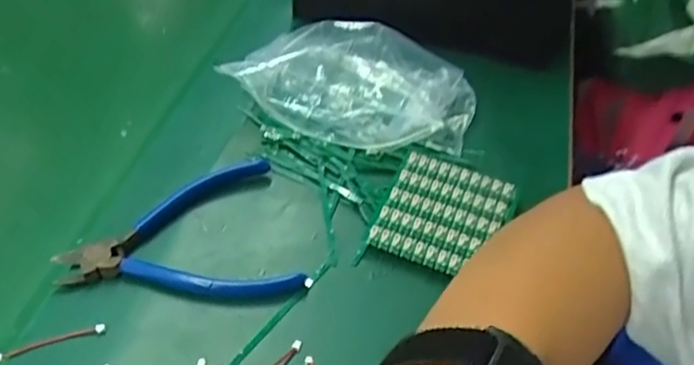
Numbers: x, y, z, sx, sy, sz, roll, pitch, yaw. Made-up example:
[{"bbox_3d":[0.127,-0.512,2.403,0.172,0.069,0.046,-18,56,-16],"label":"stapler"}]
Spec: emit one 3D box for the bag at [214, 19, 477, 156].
[{"bbox_3d":[0.006,-0.070,0.463,0.184,0.054,0.091,2,47,0],"label":"bag"}]

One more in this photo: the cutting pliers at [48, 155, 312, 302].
[{"bbox_3d":[-0.104,0.037,0.392,0.135,0.015,0.106,-14,49,-14],"label":"cutting pliers"}]

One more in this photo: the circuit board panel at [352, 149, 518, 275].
[{"bbox_3d":[0.062,0.021,0.415,0.078,0.013,0.085,18,49,15],"label":"circuit board panel"}]

